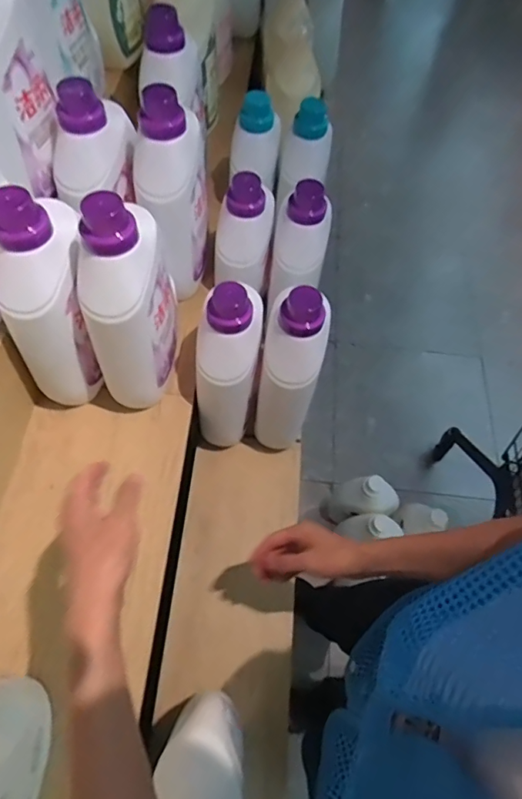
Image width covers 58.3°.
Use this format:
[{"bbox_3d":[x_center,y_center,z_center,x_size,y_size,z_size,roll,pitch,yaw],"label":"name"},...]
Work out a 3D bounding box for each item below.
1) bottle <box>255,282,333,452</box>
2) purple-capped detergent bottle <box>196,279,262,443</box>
[{"bbox_3d":[0.046,-0.039,0.782,0.087,0.312,0.108,10,61,2],"label":"bottle"},{"bbox_3d":[-0.054,-0.054,0.766,0.099,0.308,0.124,2,61,-3],"label":"purple-capped detergent bottle"}]

